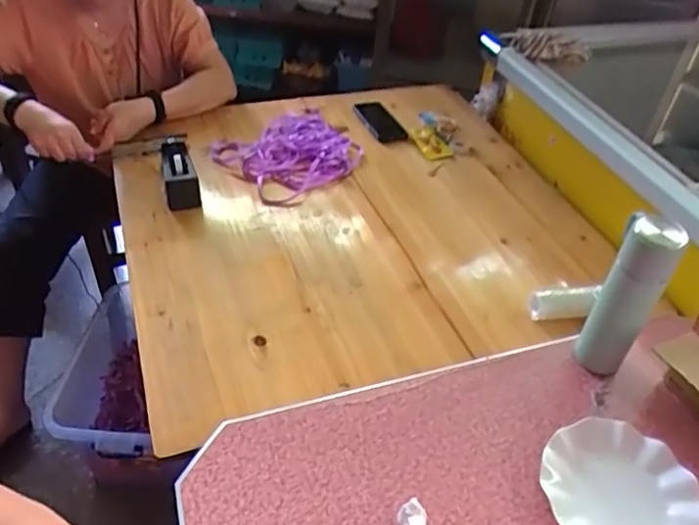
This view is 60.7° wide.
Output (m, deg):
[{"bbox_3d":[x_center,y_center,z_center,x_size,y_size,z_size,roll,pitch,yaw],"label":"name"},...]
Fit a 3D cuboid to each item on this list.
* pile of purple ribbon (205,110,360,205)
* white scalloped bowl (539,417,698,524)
[{"bbox_3d":[-0.124,-0.229,1.237,0.247,0.038,0.238,-28,51,-31],"label":"pile of purple ribbon"},{"bbox_3d":[0.322,0.272,0.708,0.180,0.027,0.171,3,42,-3],"label":"white scalloped bowl"}]

